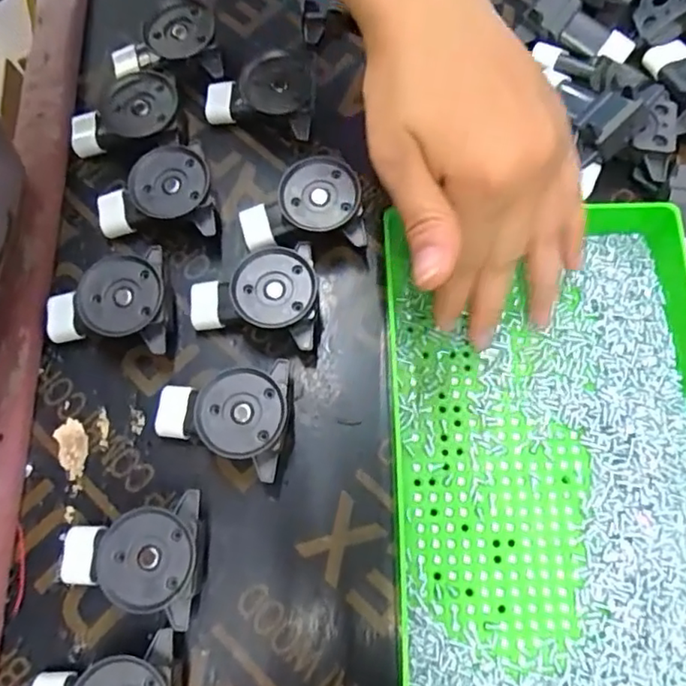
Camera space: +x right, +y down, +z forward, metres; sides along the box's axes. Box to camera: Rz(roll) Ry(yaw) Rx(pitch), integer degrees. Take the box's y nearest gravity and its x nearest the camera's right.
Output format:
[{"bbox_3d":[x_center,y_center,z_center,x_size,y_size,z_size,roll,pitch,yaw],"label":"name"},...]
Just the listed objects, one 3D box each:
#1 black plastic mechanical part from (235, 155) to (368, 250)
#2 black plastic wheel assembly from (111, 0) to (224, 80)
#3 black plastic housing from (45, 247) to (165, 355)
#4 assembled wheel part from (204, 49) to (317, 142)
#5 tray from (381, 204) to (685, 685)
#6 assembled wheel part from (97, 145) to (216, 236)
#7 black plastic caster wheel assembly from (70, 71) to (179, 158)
[{"bbox_3d":[-0.022,-0.073,0.326,0.065,0.030,0.043,0,73,1],"label":"black plastic mechanical part"},{"bbox_3d":[-0.103,-0.178,0.356,0.067,0.030,0.037,7,73,3],"label":"black plastic wheel assembly"},{"bbox_3d":[-0.123,-0.022,0.312,0.064,0.031,0.054,0,73,1],"label":"black plastic housing"},{"bbox_3d":[-0.047,-0.144,0.346,0.065,0.035,0.038,18,74,6],"label":"assembled wheel part"},{"bbox_3d":[0.098,0.058,0.281,0.151,0.029,0.244,-1,73,1],"label":"tray"},{"bbox_3d":[-0.103,-0.080,0.329,0.066,0.031,0.043,0,73,1],"label":"assembled wheel part"},{"bbox_3d":[-0.125,-0.131,0.343,0.063,0.027,0.040,2,73,1],"label":"black plastic caster wheel assembly"}]

